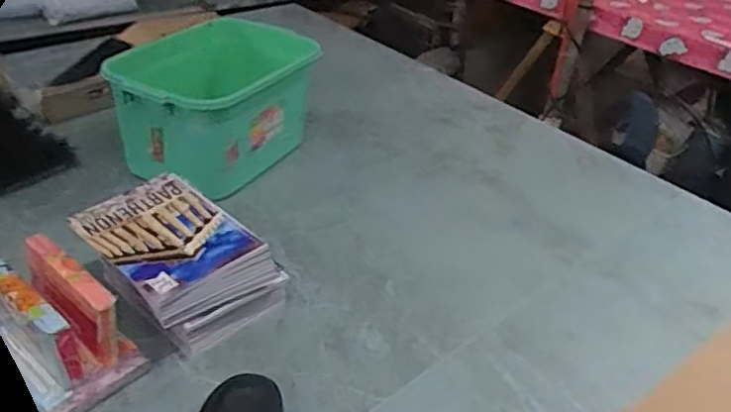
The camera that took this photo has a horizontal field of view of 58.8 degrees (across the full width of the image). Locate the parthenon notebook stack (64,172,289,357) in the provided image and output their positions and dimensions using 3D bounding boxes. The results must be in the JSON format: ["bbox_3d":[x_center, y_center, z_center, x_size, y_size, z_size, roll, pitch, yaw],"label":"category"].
[{"bbox_3d":[-0.245,0.070,0.843,0.237,0.118,0.175,30,42,33],"label":"parthenon notebook stack"}]

